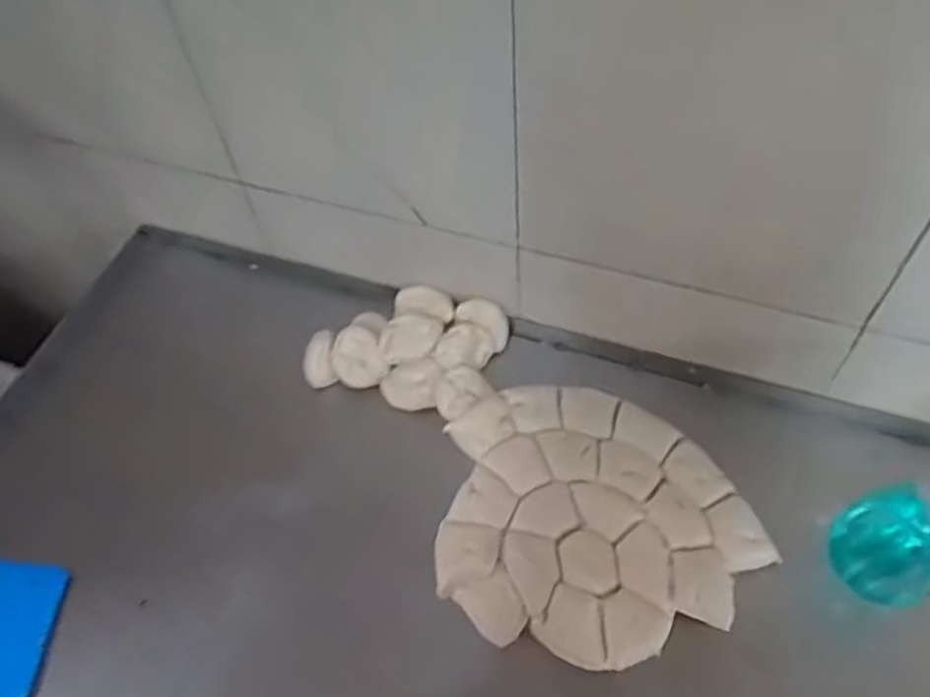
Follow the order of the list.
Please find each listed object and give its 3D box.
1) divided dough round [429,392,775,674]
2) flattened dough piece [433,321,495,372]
[{"bbox_3d":[0.117,0.143,0.651,0.263,0.019,0.242,-2,56,3],"label":"divided dough round"},{"bbox_3d":[0.000,0.003,0.757,0.042,0.043,0.056,28,62,21],"label":"flattened dough piece"}]

